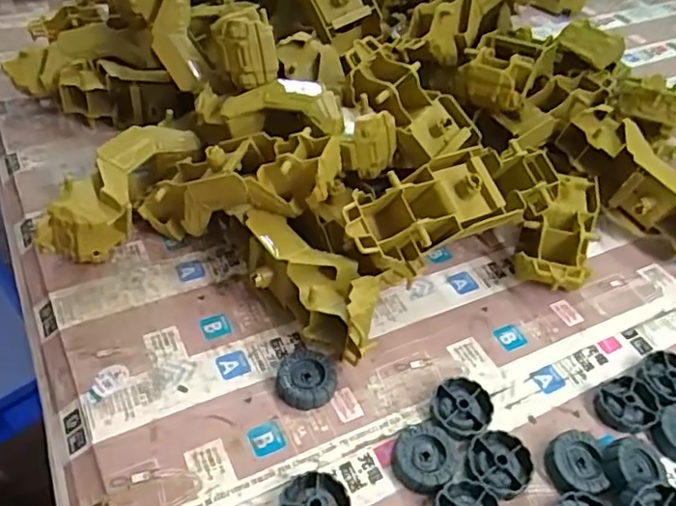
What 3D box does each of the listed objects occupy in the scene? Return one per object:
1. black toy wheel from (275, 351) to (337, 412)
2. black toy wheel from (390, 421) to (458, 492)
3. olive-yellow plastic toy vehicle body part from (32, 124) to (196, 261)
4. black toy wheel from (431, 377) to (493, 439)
[{"bbox_3d":[-0.019,0.083,0.401,0.037,0.013,0.040,4,46,-4],"label":"black toy wheel"},{"bbox_3d":[0.053,0.124,0.371,0.041,0.012,0.038,4,46,-4],"label":"black toy wheel"},{"bbox_3d":[-0.172,-0.048,0.486,0.055,0.059,0.150,23,48,15],"label":"olive-yellow plastic toy vehicle body part"},{"bbox_3d":[0.079,0.100,0.393,0.037,0.013,0.039,4,46,-4],"label":"black toy wheel"}]

